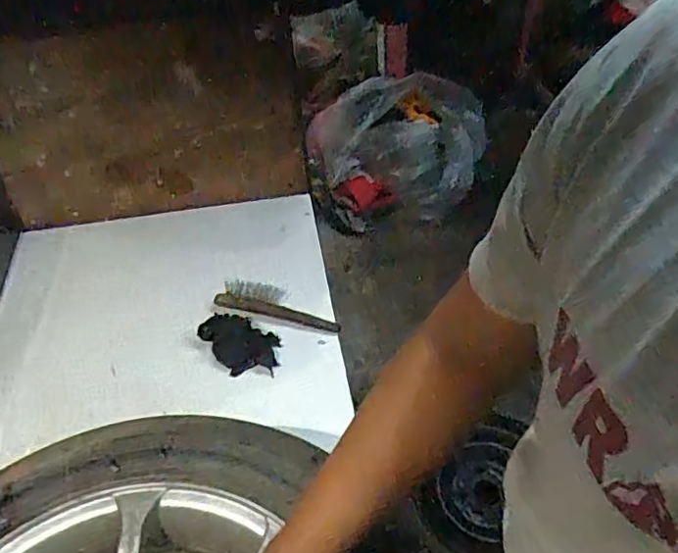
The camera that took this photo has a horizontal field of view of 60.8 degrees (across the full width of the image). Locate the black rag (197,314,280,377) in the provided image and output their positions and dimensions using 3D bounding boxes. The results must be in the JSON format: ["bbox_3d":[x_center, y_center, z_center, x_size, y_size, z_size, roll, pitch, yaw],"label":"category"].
[{"bbox_3d":[-0.153,0.101,0.866,0.120,0.032,0.088,-4,47,6],"label":"black rag"}]

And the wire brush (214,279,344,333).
[{"bbox_3d":[-0.094,0.044,0.924,0.195,0.030,0.074,7,48,9],"label":"wire brush"}]

